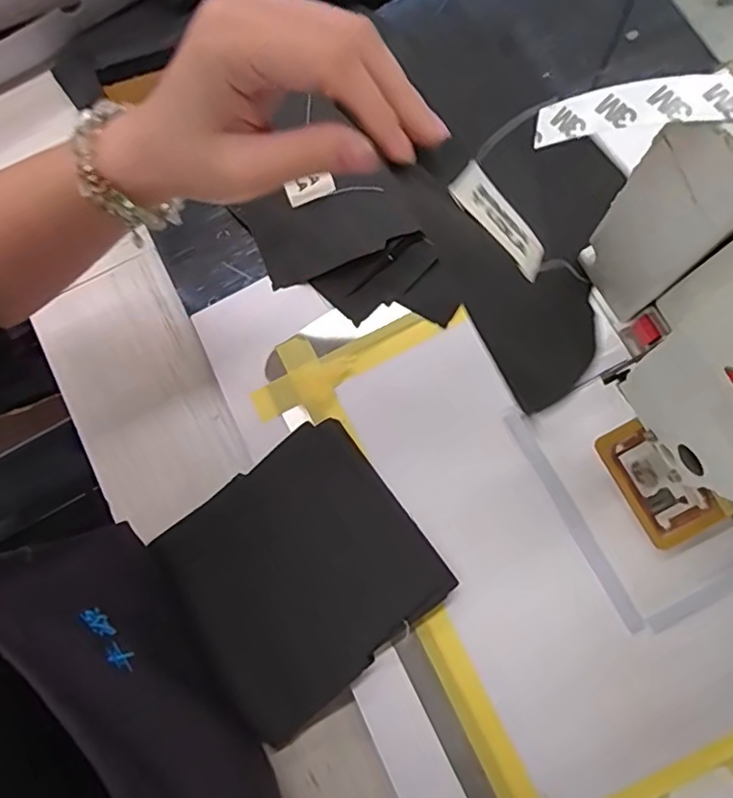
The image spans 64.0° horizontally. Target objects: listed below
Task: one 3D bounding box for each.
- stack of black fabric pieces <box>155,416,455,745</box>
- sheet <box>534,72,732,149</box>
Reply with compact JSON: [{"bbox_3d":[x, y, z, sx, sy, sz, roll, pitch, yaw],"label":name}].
[{"bbox_3d":[-0.044,0.115,0.394,0.158,0.019,0.152,-37,81,-4],"label":"stack of black fabric pieces"},{"bbox_3d":[0.090,-0.096,0.193,0.066,0.009,0.015,5,77,28],"label":"sheet"}]

